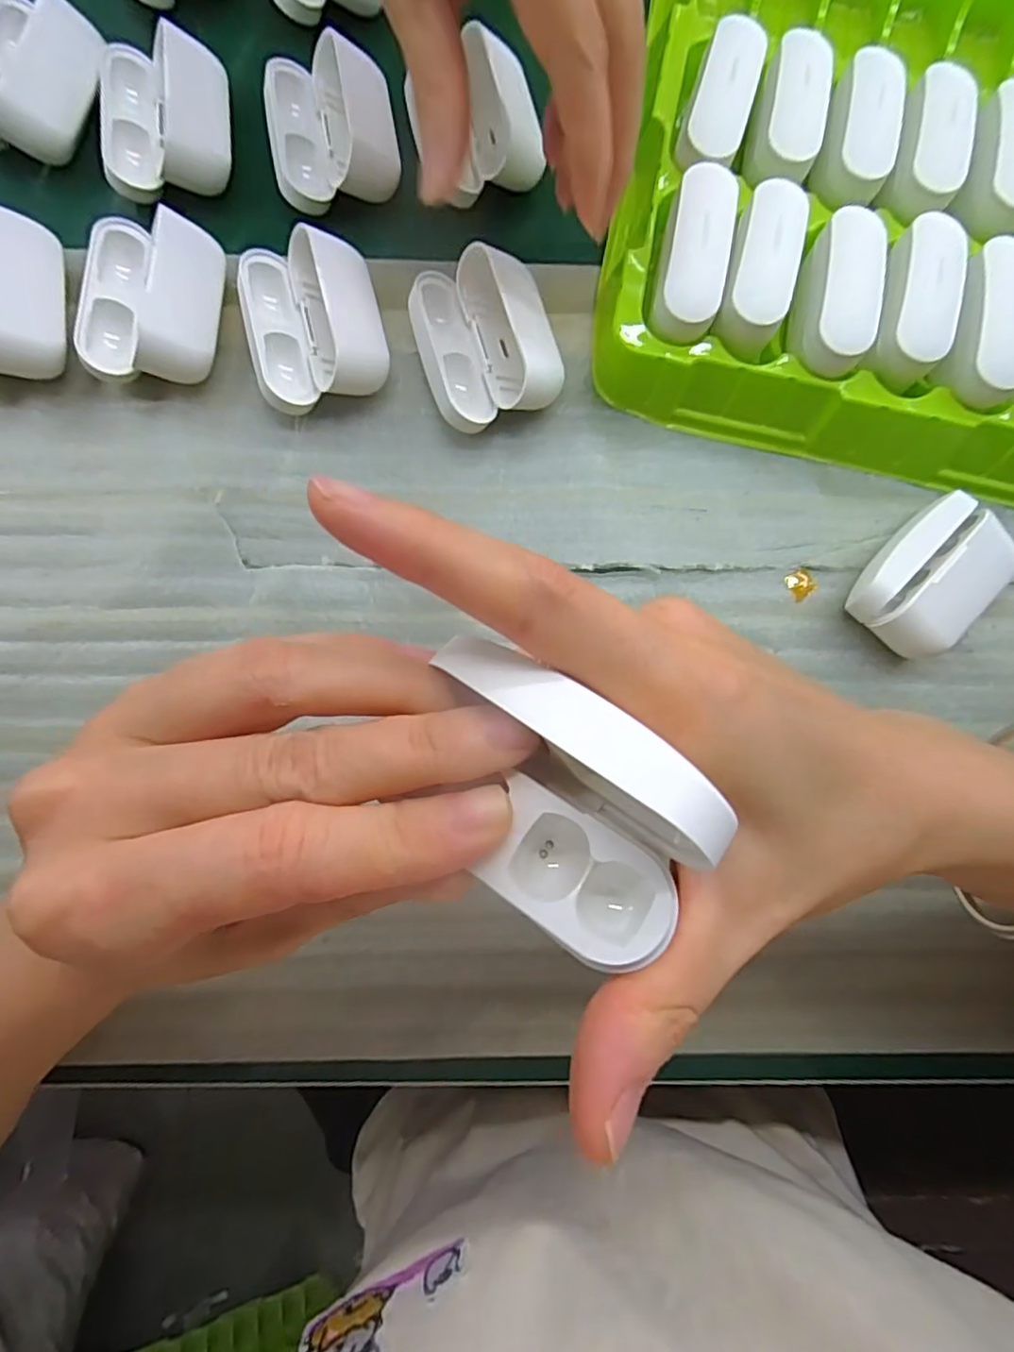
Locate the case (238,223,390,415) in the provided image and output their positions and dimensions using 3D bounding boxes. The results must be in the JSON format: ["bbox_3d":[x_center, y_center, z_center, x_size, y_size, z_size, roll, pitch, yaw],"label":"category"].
[{"bbox_3d":[-0.078,-0.142,0.248,0.052,0.029,0.067,-14,85,-4],"label":"case"}]

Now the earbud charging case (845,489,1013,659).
[{"bbox_3d":[0.169,-0.039,0.247,0.062,0.024,0.045,-44,87,-6],"label":"earbud charging case"}]

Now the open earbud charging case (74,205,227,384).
[{"bbox_3d":[-0.143,-0.151,0.248,0.050,0.028,0.064,7,84,-1],"label":"open earbud charging case"}]

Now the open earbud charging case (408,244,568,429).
[{"bbox_3d":[-0.008,-0.135,0.249,0.053,0.030,0.066,-15,85,-4],"label":"open earbud charging case"}]

